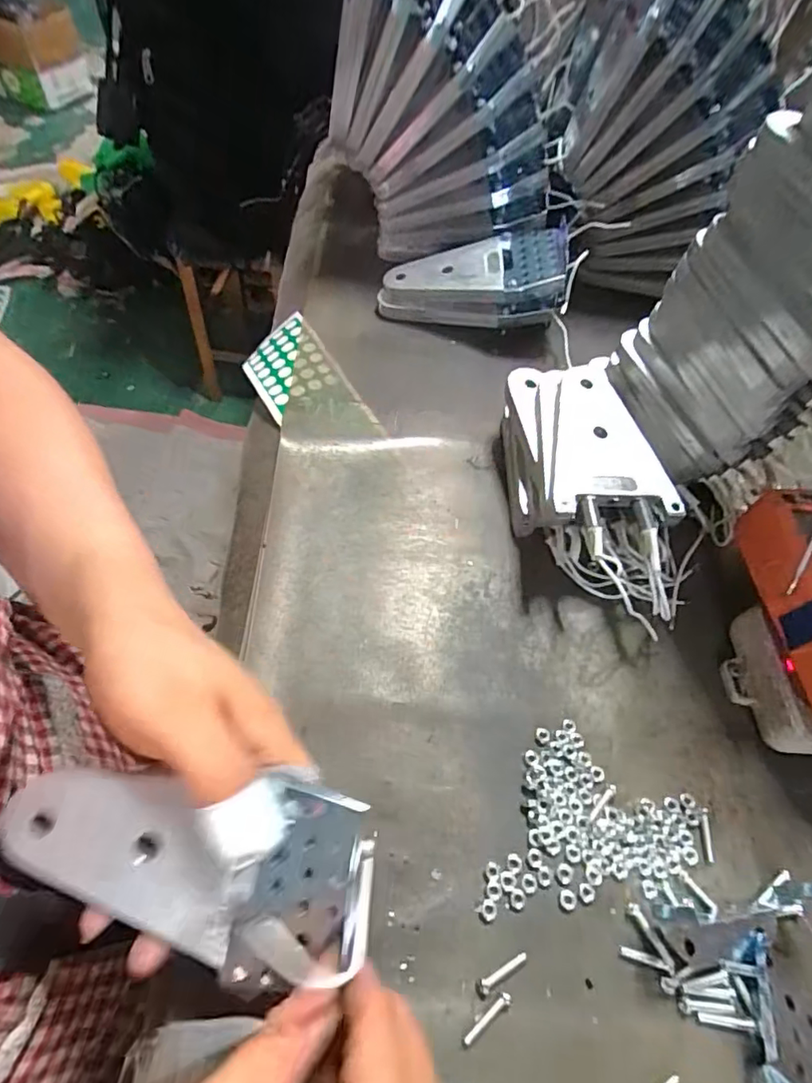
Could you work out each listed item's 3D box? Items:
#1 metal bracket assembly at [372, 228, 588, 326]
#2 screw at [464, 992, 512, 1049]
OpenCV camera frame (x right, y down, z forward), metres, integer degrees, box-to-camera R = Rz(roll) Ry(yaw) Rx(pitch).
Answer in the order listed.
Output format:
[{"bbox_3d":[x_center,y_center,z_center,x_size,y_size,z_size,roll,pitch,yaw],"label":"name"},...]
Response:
[{"bbox_3d":[0.054,-0.208,0.434,0.150,0.050,0.076,-1,58,11],"label":"metal bracket assembly"},{"bbox_3d":[0.032,0.186,0.212,0.024,0.004,0.004,-30,65,-21],"label":"screw"}]

